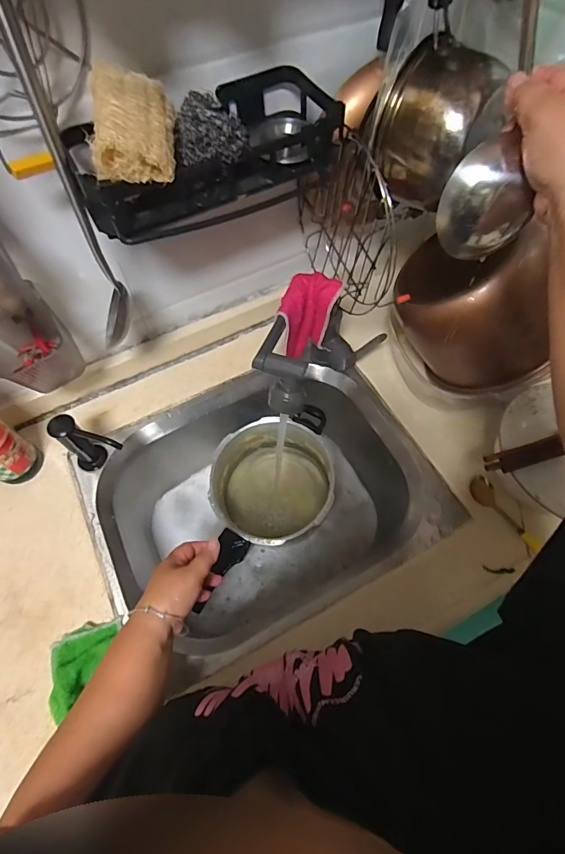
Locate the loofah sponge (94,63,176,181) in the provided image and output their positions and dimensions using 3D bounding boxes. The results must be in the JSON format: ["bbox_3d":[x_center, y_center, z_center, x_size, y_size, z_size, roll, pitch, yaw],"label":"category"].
[{"bbox_3d":[-0.141,-0.291,0.399,0.067,0.054,0.105,-4,61,-1],"label":"loofah sponge"}]

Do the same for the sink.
[{"bbox_3d":[-0.032,0.126,0.724,0.498,0.219,0.385,-25,63,-11],"label":"sink"}]

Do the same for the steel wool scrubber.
[{"bbox_3d":[-0.071,-0.288,0.405,0.067,0.048,0.029,10,62,7],"label":"steel wool scrubber"}]

